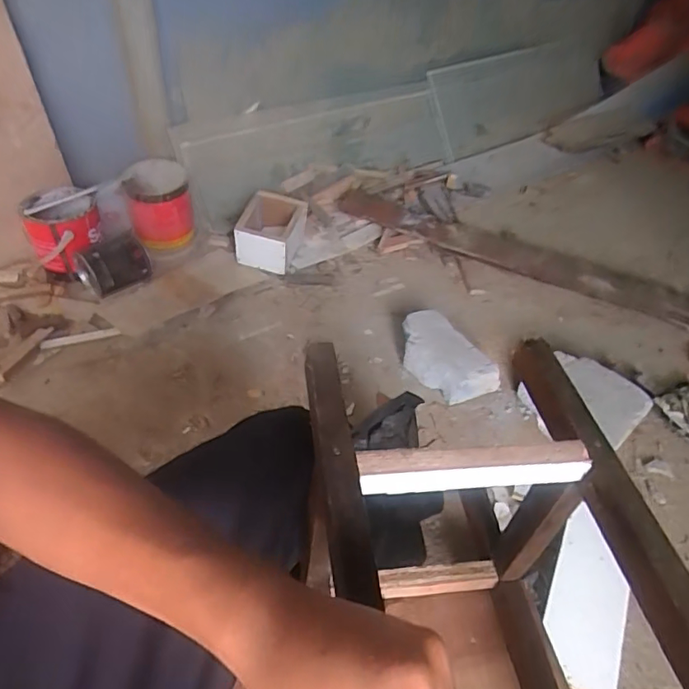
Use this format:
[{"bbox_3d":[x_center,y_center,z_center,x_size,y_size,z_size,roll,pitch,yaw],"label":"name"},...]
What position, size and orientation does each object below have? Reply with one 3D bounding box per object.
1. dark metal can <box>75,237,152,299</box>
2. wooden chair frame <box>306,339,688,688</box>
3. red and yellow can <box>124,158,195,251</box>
[{"bbox_3d":[-0.507,-0.167,1.139,0.145,0.101,0.083,-20,50,-24],"label":"dark metal can"},{"bbox_3d":[0.091,0.206,0.400,0.209,0.266,0.325,-4,45,-8],"label":"wooden chair frame"},{"bbox_3d":[-0.456,-0.339,1.285,0.143,0.172,0.150,-11,47,-17],"label":"red and yellow can"}]

